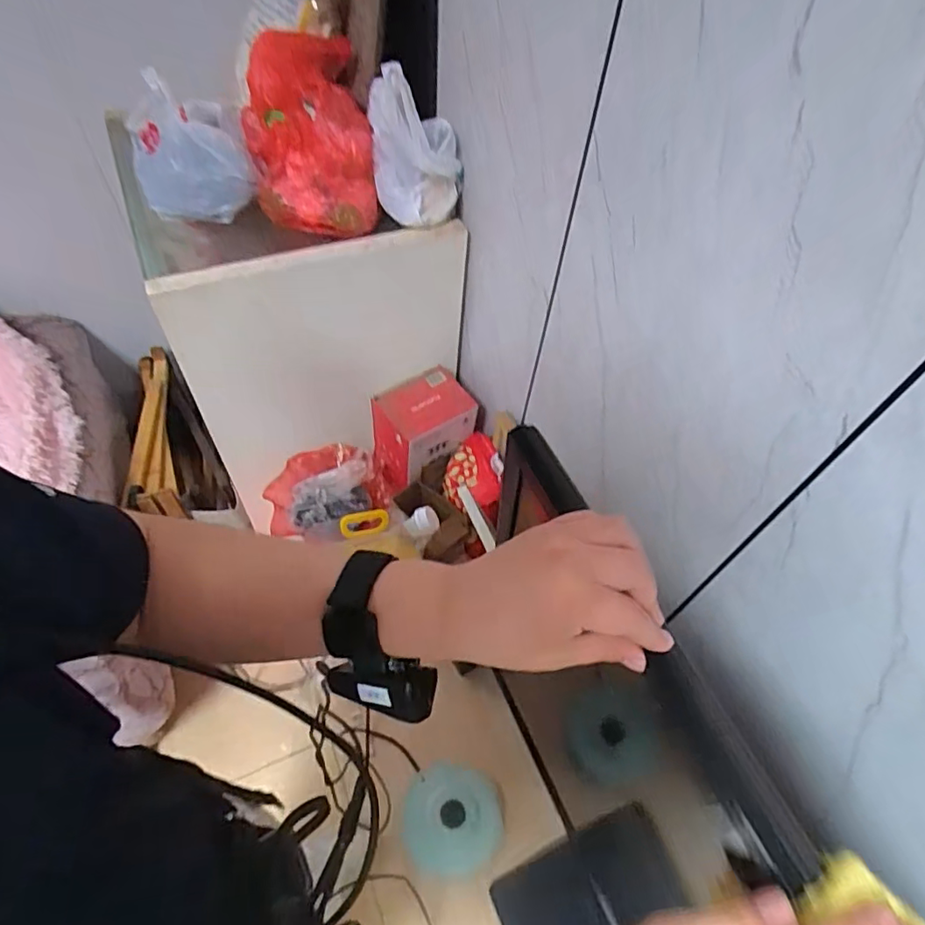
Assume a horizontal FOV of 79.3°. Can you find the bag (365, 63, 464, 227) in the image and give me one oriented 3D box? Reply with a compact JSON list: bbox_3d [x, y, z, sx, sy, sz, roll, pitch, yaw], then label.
[{"bbox_3d":[-0.071,-0.482,0.836,0.119,0.186,0.147,-14,56,-14],"label":"bag"}]

